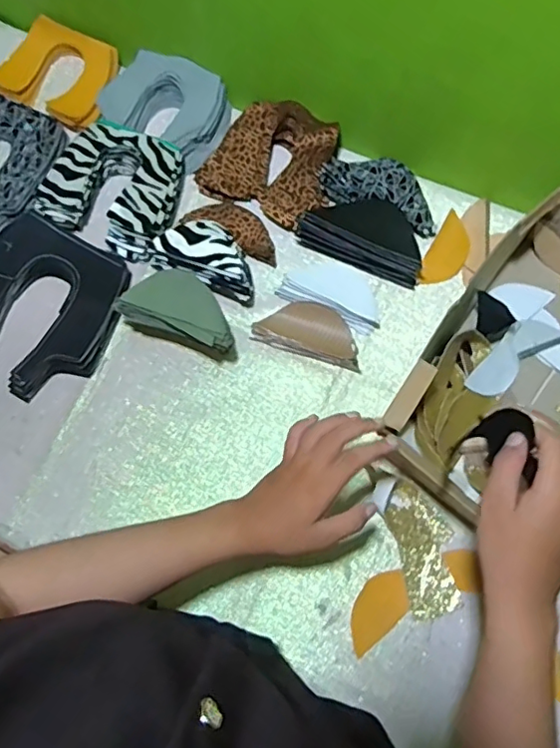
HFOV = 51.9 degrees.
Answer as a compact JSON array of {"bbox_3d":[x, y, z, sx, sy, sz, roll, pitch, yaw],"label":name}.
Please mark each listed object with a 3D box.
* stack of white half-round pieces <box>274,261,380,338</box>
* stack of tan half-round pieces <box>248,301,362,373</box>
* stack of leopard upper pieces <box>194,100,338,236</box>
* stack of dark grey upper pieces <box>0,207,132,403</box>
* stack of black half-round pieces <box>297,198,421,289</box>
[{"bbox_3d":[0.063,-0.097,0.669,0.118,0.020,0.068,22,74,8],"label":"stack of white half-round pieces"},{"bbox_3d":[0.034,-0.050,0.655,0.122,0.016,0.060,18,74,7],"label":"stack of tan half-round pieces"},{"bbox_3d":[-0.009,-0.267,0.704,0.155,0.038,0.139,27,75,10],"label":"stack of leopard upper pieces"},{"bbox_3d":[-0.281,-0.079,0.665,0.181,0.044,0.189,29,75,10],"label":"stack of dark grey upper pieces"},{"bbox_3d":[0.100,-0.164,0.670,0.147,0.033,0.074,25,75,9],"label":"stack of black half-round pieces"}]

